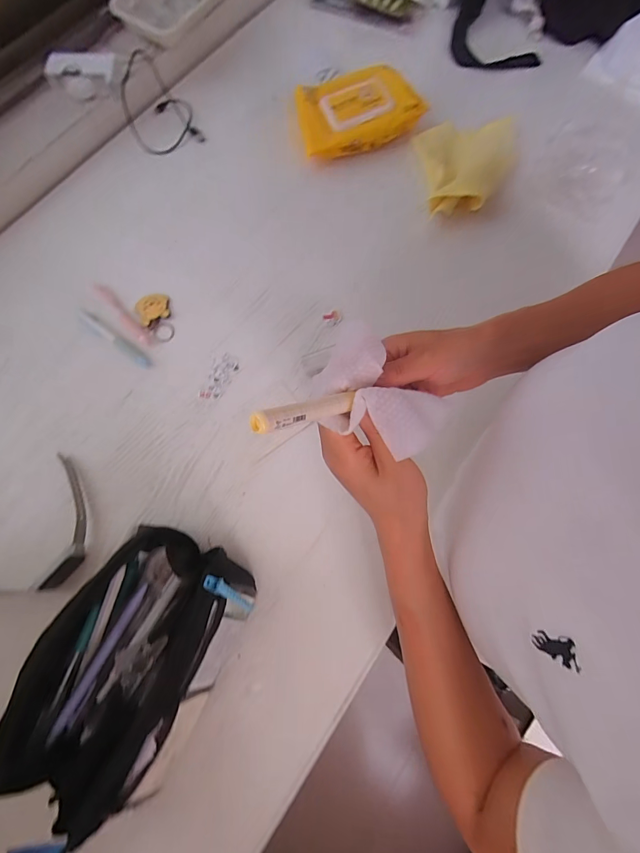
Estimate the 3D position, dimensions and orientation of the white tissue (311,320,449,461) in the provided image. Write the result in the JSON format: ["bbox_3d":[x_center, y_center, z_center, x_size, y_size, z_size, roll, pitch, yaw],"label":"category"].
[{"bbox_3d":[0.039,-0.019,0.230,0.082,0.031,0.066,29,75,8],"label":"white tissue"}]

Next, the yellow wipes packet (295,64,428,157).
[{"bbox_3d":[0.055,-0.460,0.525,0.180,0.046,0.107,-20,75,-6],"label":"yellow wipes packet"}]

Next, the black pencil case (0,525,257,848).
[{"bbox_3d":[-0.160,0.208,0.325,0.133,0.072,0.212,24,75,6],"label":"black pencil case"}]

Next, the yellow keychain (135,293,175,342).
[{"bbox_3d":[-0.209,-0.137,0.458,0.042,0.009,0.065,-11,74,-4],"label":"yellow keychain"}]

